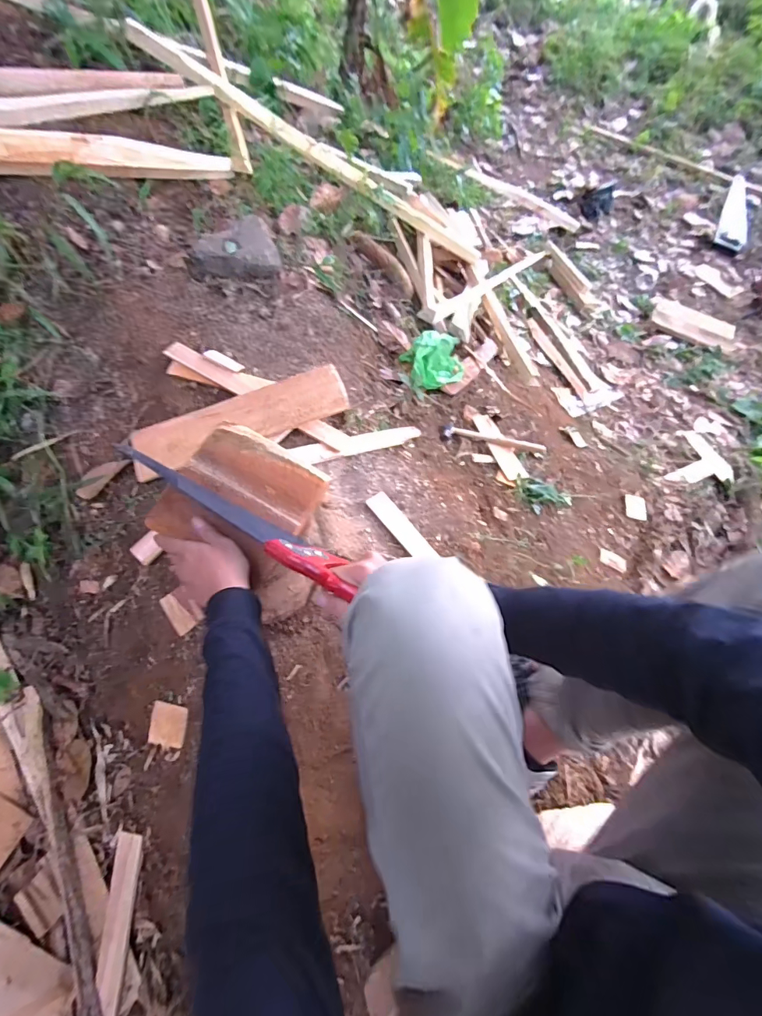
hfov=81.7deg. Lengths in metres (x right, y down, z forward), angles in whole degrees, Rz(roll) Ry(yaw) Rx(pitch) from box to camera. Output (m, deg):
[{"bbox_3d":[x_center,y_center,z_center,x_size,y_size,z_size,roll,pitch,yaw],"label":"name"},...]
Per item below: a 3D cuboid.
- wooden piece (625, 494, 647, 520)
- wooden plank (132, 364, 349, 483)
[{"bbox_3d":[0.635,-0.003,1.096,0.055,0.012,0.066,6,65,2],"label":"wooden piece"},{"bbox_3d":[-0.257,-0.165,0.800,0.391,0.022,0.110,-19,67,-10],"label":"wooden plank"}]

